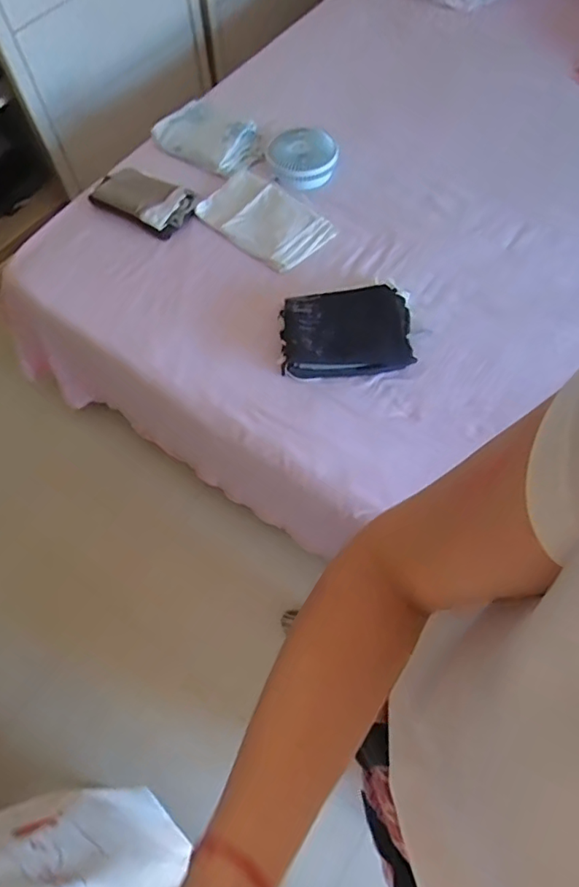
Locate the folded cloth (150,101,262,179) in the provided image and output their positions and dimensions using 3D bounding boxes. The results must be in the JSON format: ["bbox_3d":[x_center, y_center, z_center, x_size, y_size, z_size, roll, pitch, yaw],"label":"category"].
[{"bbox_3d":[-0.227,-0.828,1.432,0.299,0.060,0.172,36,69,21],"label":"folded cloth"}]

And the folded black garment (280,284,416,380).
[{"bbox_3d":[0.118,-0.245,1.145,0.270,0.076,0.213,-3,61,2],"label":"folded black garment"}]

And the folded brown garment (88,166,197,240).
[{"bbox_3d":[-0.376,-0.619,1.339,0.289,0.056,0.151,31,67,19],"label":"folded brown garment"}]

